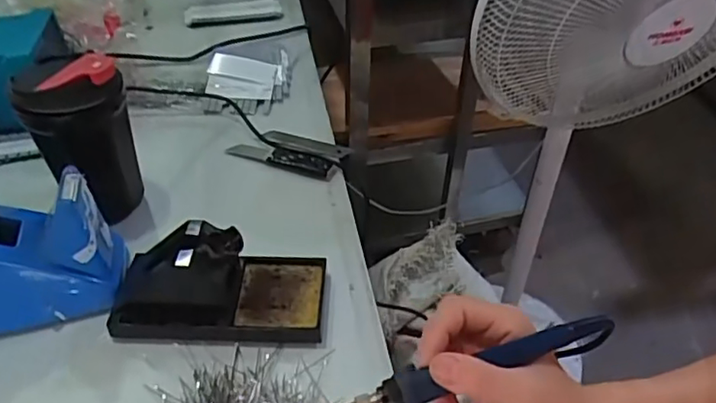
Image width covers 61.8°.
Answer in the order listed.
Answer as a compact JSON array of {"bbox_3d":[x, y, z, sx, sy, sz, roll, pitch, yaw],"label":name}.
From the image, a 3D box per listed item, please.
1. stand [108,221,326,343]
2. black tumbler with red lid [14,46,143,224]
[{"bbox_3d":[-0.106,0.056,0.456,0.154,0.071,0.074,0,41,-2],"label":"stand"},{"bbox_3d":[-0.240,-0.060,0.521,0.079,0.162,0.082,1,41,-1],"label":"black tumbler with red lid"}]

